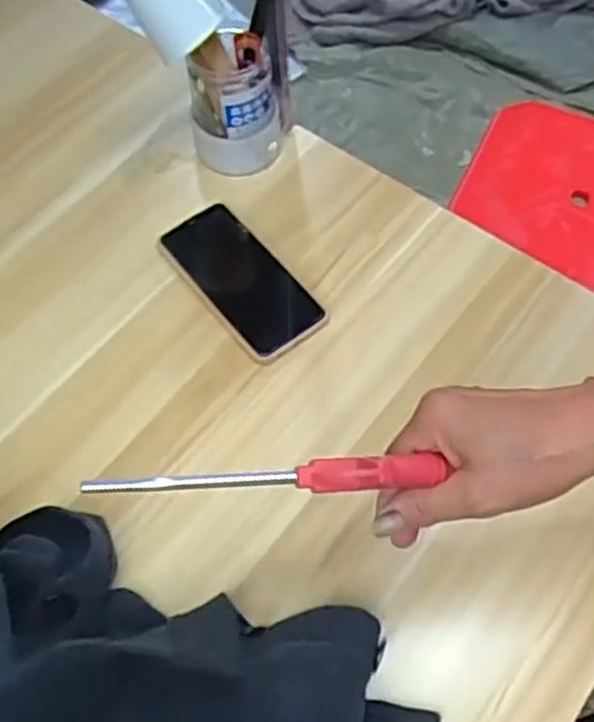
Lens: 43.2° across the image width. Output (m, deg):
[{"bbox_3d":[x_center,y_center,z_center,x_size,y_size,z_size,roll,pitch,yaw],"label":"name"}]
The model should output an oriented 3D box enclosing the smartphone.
[{"bbox_3d":[-0.050,-0.073,0.660,0.075,0.015,0.164,-36,66,-16],"label":"smartphone"}]

